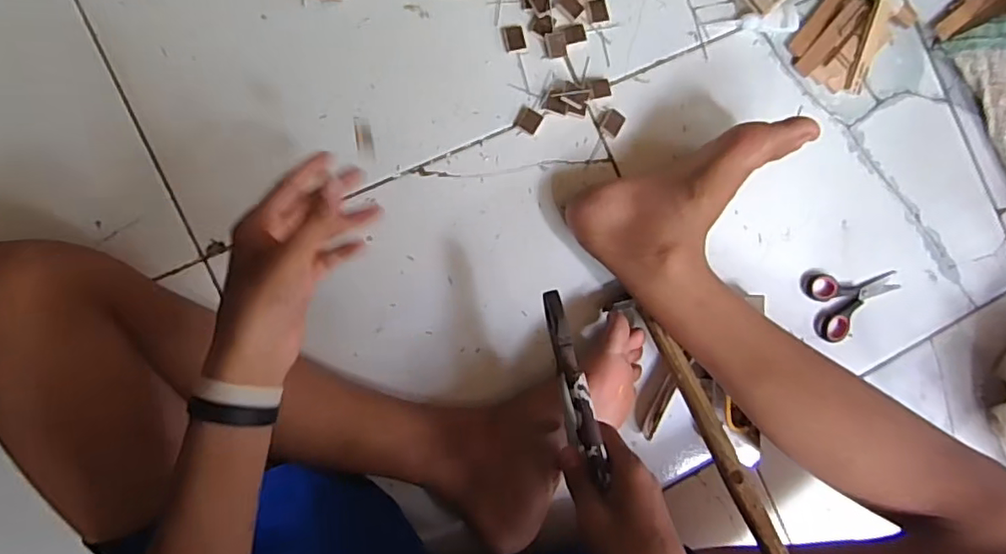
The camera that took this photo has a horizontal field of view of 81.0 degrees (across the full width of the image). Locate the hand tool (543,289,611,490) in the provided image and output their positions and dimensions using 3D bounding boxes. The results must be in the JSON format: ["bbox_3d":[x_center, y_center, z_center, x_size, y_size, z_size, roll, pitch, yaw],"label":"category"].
[{"bbox_3d":[0.054,0.085,0.472,0.022,0.025,0.148,-10,72,-10],"label":"hand tool"}]

